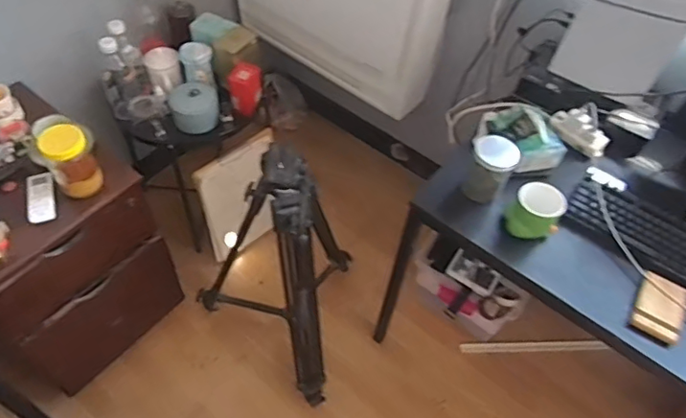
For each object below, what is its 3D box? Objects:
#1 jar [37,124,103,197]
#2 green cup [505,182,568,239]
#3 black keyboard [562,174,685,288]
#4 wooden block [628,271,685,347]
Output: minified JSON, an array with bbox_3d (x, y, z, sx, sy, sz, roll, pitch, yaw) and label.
[{"bbox_3d":[-0.577,-0.099,1.172,0.087,0.139,0.083,2,54,-3],"label":"jar"},{"bbox_3d":[0.387,0.009,1.098,0.101,0.107,0.074,31,57,16],"label":"green cup"},{"bbox_3d":[0.681,0.077,1.125,0.439,0.030,0.175,35,59,19],"label":"black keyboard"},{"bbox_3d":[0.607,0.187,1.047,0.085,0.014,0.148,30,57,16],"label":"wooden block"}]

